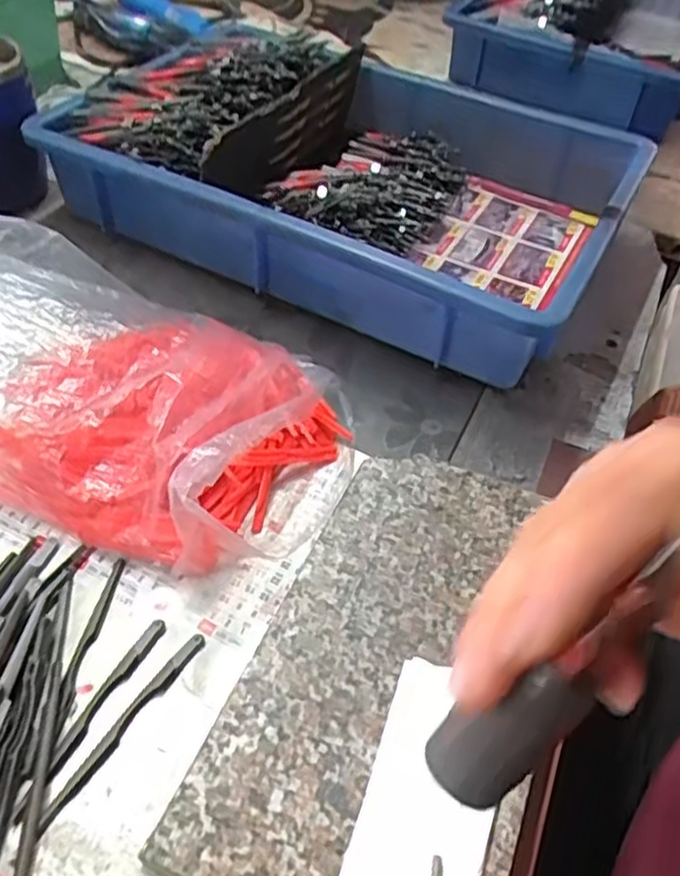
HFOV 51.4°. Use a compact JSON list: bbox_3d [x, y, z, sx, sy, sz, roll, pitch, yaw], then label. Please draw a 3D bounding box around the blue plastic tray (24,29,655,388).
[{"bbox_3d":[0.016,-0.232,0.602,0.407,0.106,0.345,24,50,17],"label":"blue plastic tray"}]

